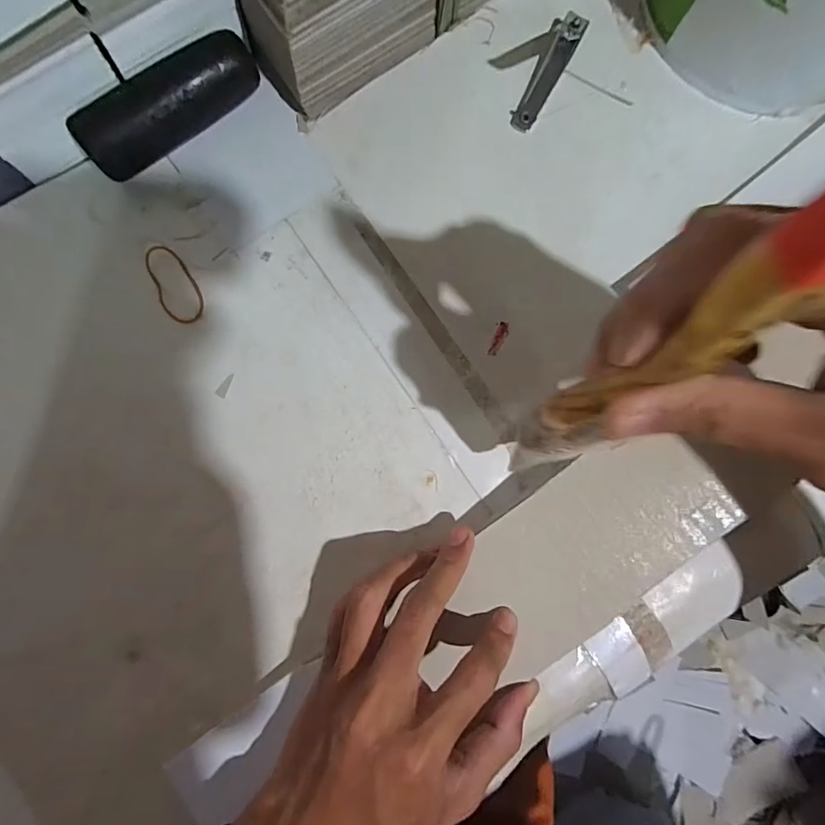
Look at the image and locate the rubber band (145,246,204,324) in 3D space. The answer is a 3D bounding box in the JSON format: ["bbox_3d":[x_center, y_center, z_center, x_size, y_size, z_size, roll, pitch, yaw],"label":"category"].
[{"bbox_3d":[-0.140,-0.075,0.276,0.023,0.004,0.050,-25,86,-9],"label":"rubber band"}]

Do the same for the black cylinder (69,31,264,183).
[{"bbox_3d":[-0.137,-0.175,0.272,0.104,0.035,0.031,-40,86,-3],"label":"black cylinder"}]

